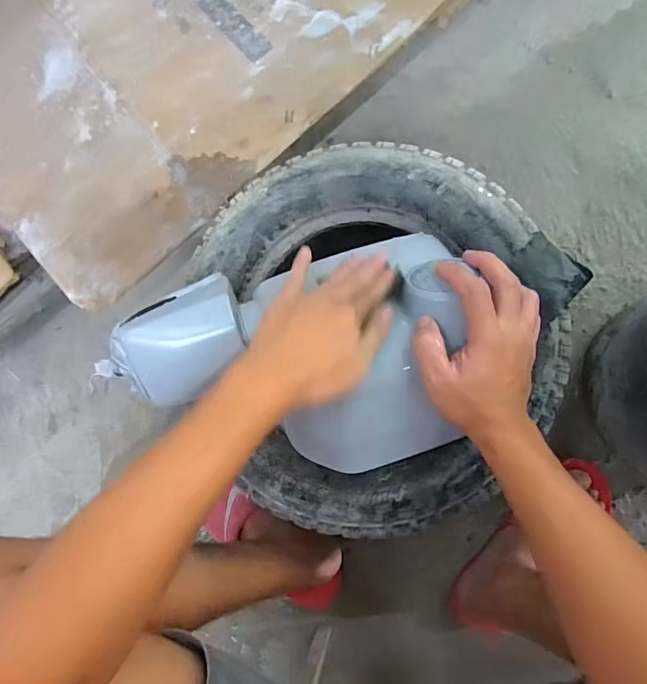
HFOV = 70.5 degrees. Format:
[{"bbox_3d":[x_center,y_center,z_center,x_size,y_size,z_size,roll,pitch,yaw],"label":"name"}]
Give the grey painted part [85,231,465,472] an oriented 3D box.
[{"bbox_3d":[-0.038,0.025,0.434,0.336,0.074,0.207,-12,84,4],"label":"grey painted part"}]

